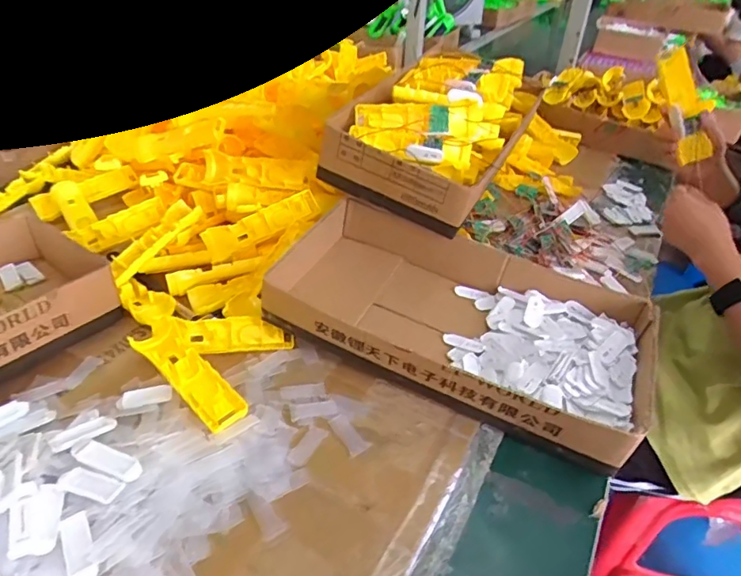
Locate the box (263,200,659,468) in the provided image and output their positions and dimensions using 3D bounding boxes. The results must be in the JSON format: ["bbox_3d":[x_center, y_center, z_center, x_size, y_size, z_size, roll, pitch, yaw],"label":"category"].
[{"bbox_3d":[0.104,0.034,0.611,0.412,0.077,0.233,20,42,16],"label":"box"}]

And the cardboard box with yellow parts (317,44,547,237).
[{"bbox_3d":[0.112,-0.251,0.777,0.209,0.118,0.393,21,42,17],"label":"cardboard box with yellow parts"}]

